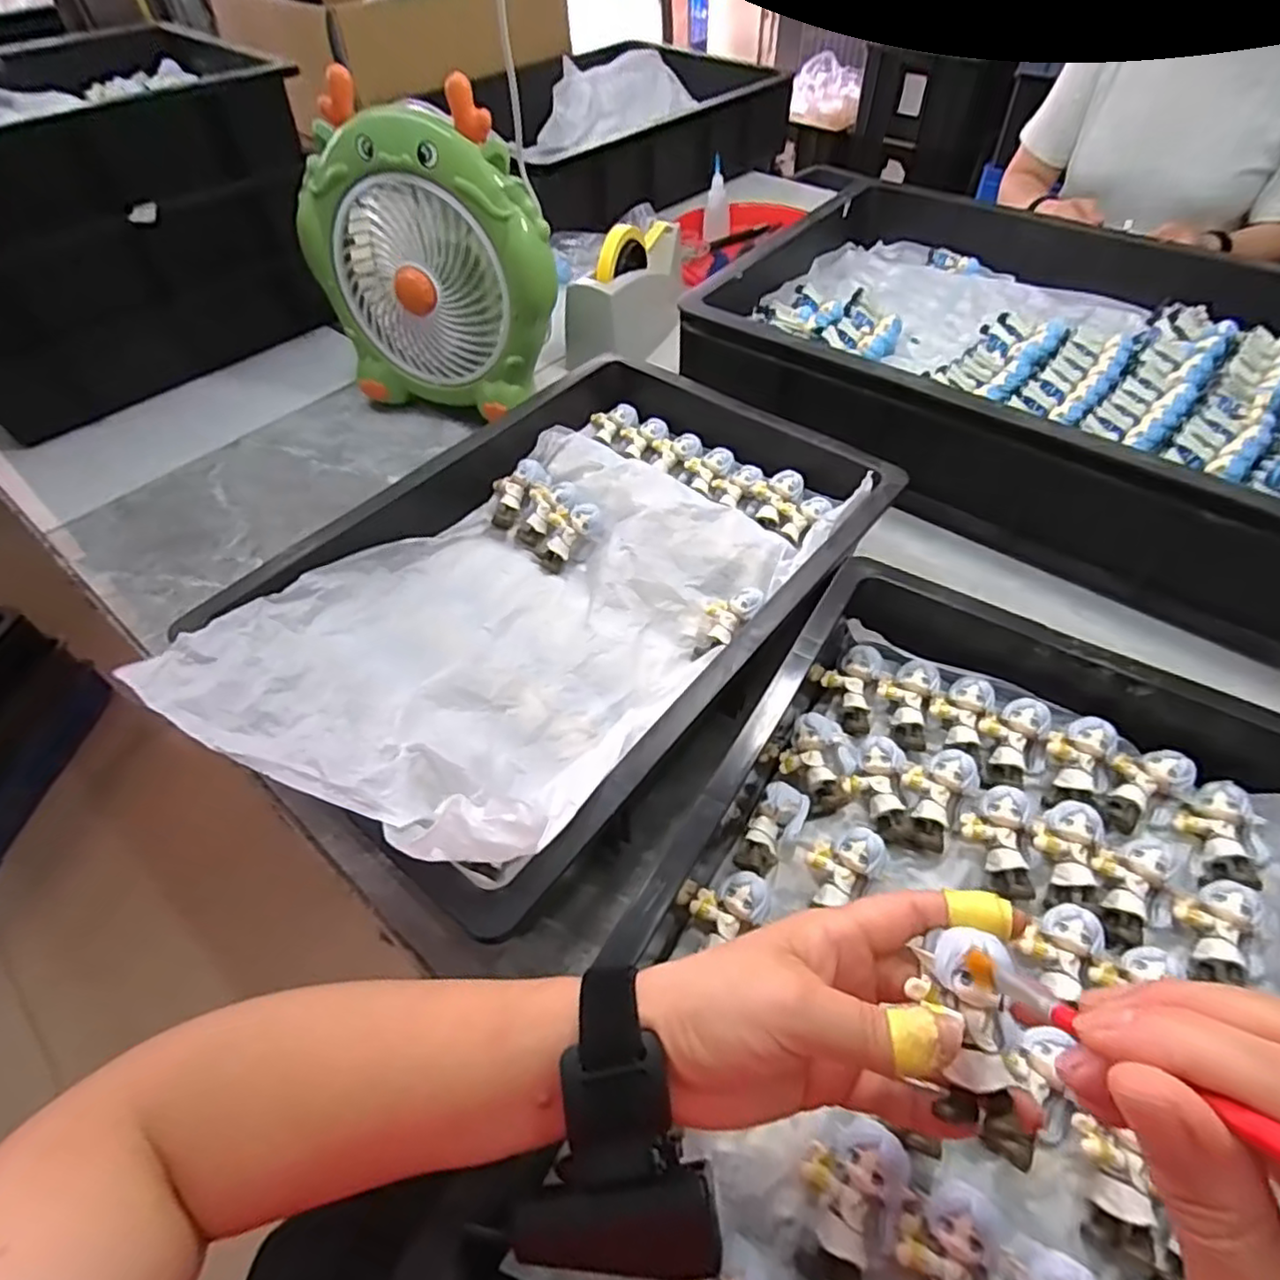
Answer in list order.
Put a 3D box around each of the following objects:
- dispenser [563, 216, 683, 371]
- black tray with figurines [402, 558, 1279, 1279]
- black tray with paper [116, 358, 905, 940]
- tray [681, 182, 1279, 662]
[{"bbox_3d":[-0.009,-0.426,0.796,0.073,0.115,0.194,20,55,16],"label":"dispenser"},{"bbox_3d":[0.161,0.166,0.316,0.306,0.067,0.462,26,57,20],"label":"black tray with figurines"},{"bbox_3d":[-0.061,-0.050,0.488,0.324,0.083,0.471,31,59,23],"label":"black tray with paper"},{"bbox_3d":[0.376,-0.264,0.656,0.578,0.118,0.405,31,59,23],"label":"tray"}]

